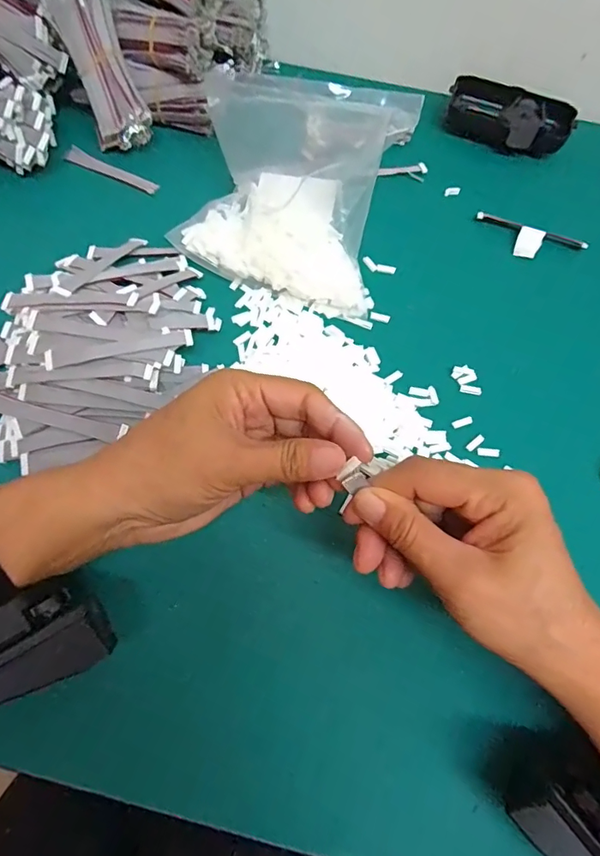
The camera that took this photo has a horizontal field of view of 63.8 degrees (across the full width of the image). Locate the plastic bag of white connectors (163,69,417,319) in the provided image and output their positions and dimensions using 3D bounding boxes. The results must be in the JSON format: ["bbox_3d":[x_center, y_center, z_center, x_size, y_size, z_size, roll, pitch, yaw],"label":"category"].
[{"bbox_3d":[-0.005,-0.186,0.352,0.159,0.070,0.155,19,66,6],"label":"plastic bag of white connectors"}]

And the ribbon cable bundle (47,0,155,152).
[{"bbox_3d":[-0.155,-0.280,0.376,0.042,0.105,0.030,-24,27,-13],"label":"ribbon cable bundle"}]

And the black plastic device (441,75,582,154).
[{"bbox_3d":[0.186,-0.277,0.431,0.106,0.022,0.060,21,66,7],"label":"black plastic device"}]

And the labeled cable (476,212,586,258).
[{"bbox_3d":[0.185,-0.151,0.387,0.088,0.008,0.028,18,66,5],"label":"labeled cable"}]

